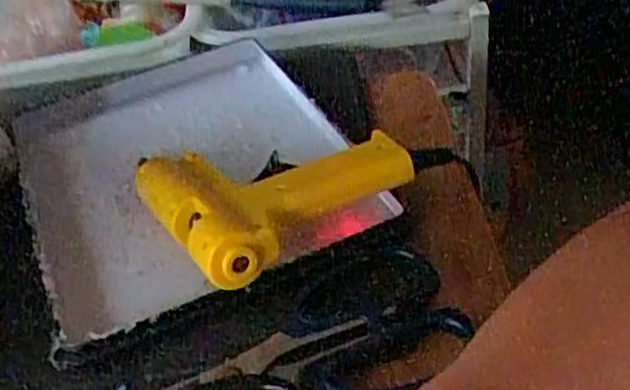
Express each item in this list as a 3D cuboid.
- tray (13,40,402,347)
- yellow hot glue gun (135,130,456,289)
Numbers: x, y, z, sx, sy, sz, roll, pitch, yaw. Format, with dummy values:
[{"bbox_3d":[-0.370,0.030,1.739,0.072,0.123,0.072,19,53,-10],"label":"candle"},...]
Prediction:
[{"bbox_3d":[-0.084,-0.028,0.468,0.193,0.042,0.240,-16,41,-19],"label":"tray"},{"bbox_3d":[-0.019,-0.013,0.407,0.146,0.039,0.122,-30,44,-25],"label":"yellow hot glue gun"}]

